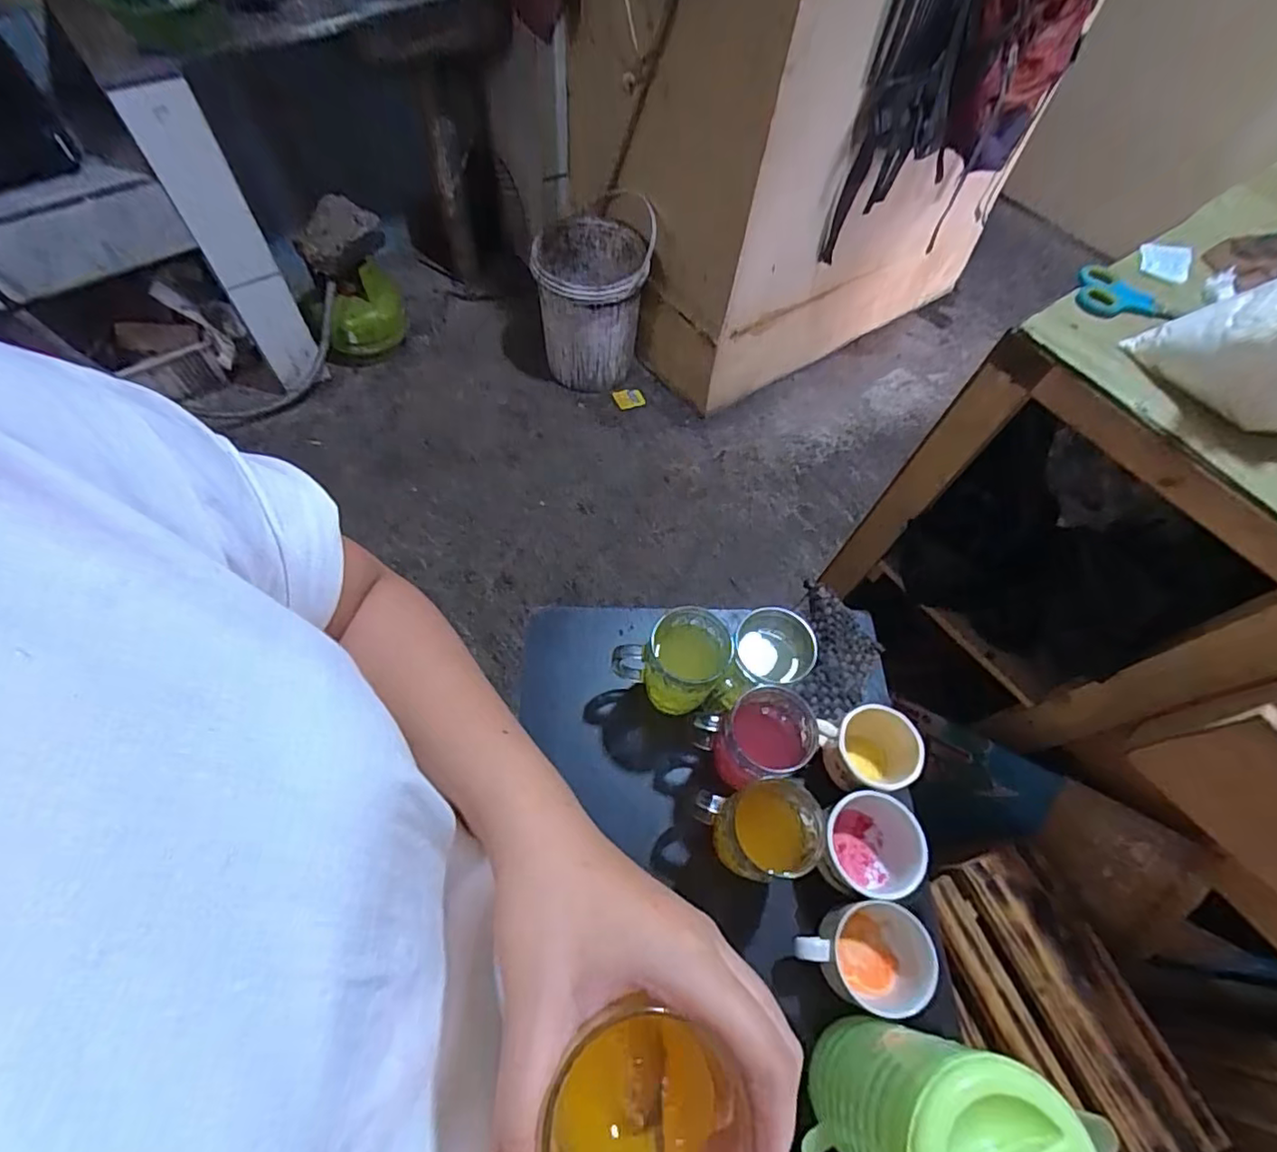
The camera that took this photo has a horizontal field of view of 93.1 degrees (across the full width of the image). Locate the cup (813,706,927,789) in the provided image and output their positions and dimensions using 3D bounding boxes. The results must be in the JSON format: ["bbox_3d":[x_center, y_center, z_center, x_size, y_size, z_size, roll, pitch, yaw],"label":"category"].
[{"bbox_3d":[0.226,0.169,0.585,0.087,0.077,0.075,-16,63,-12],"label":"cup"}]

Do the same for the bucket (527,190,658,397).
[{"bbox_3d":[-0.117,-0.711,1.568,0.279,0.361,0.291,-3,61,-5],"label":"bucket"}]

